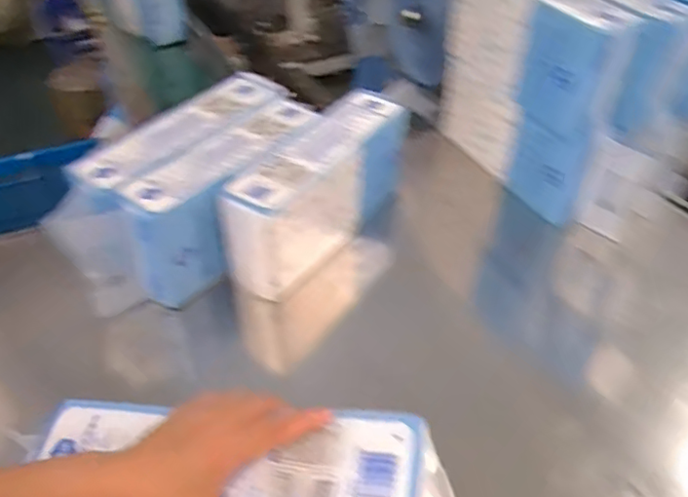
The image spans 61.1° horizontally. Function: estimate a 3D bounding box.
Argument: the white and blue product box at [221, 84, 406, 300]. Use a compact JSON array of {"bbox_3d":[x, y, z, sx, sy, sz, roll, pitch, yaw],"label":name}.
[{"bbox_3d":[-0.034,-0.080,0.849,0.115,0.158,0.322,22,46,23],"label":"white and blue product box"}]

